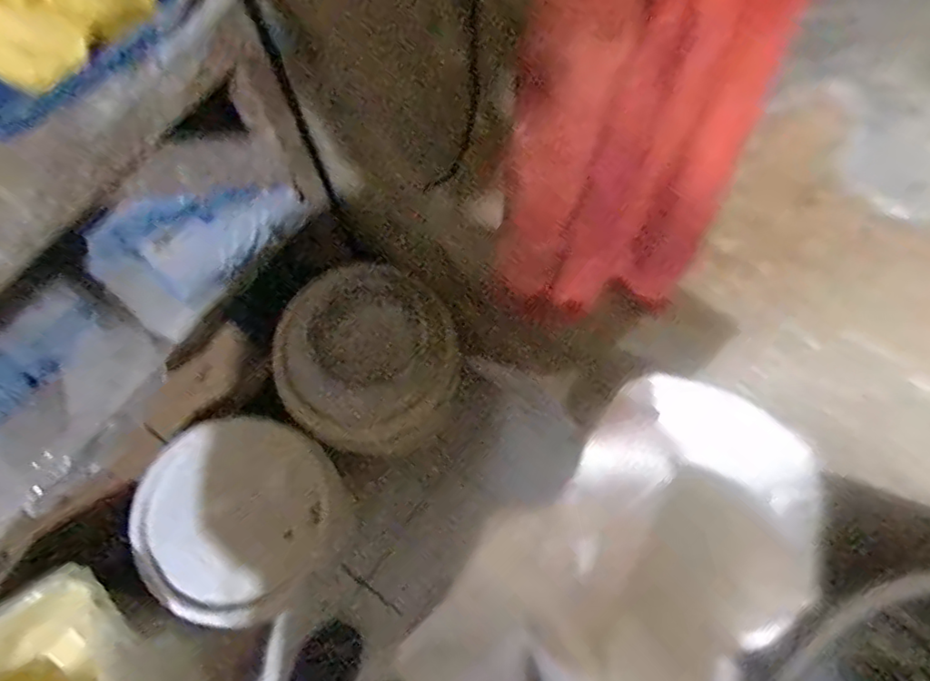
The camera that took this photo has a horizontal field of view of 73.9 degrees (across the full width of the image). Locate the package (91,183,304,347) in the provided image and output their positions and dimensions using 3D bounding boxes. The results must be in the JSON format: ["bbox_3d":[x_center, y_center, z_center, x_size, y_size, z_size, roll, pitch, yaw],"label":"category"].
[{"bbox_3d":[-0.349,-0.137,0.823,0.256,0.177,0.075,-42,76,-13],"label":"package"}]

